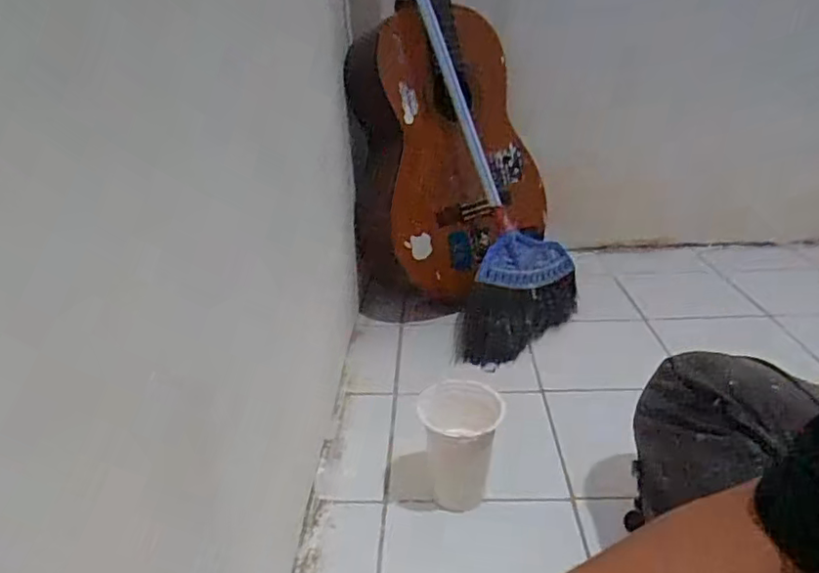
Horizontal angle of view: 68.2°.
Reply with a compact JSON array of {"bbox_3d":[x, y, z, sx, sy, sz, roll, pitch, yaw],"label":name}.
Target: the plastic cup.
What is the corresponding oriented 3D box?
[{"bbox_3d":[0.051,0.168,0.637,0.085,0.122,0.080,-1,26,1],"label":"plastic cup"}]

